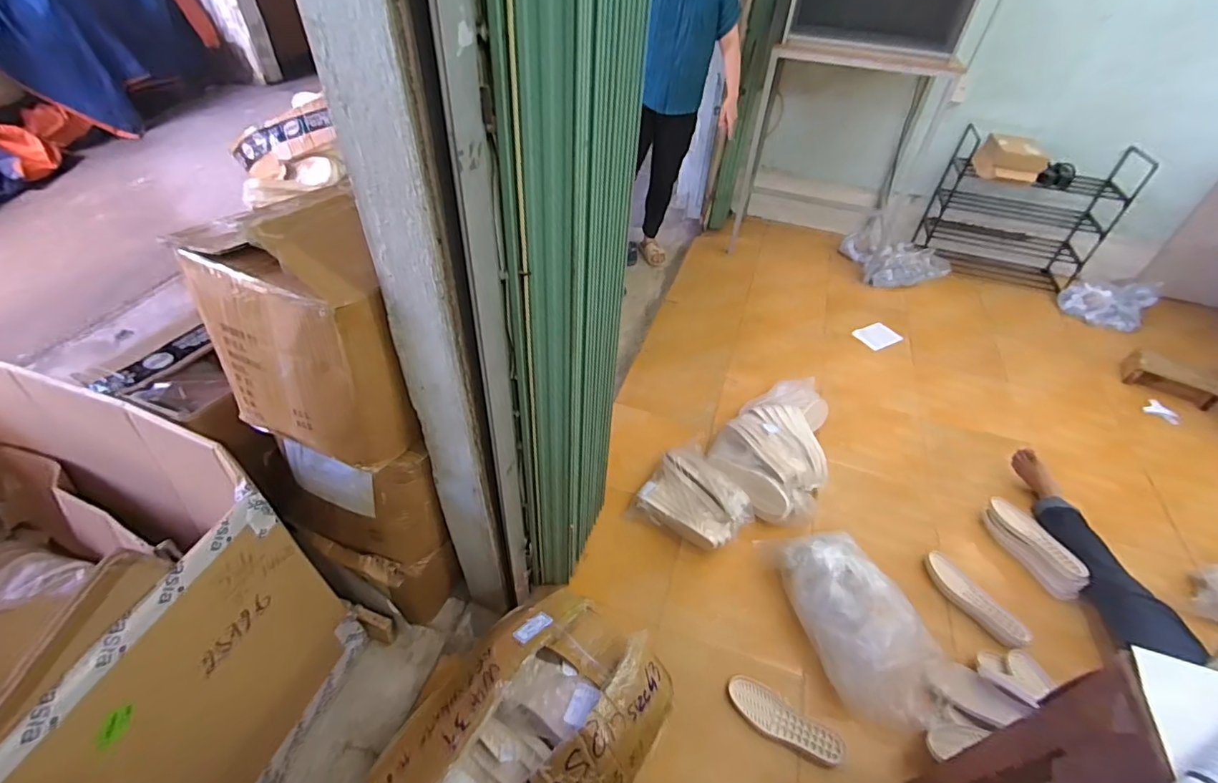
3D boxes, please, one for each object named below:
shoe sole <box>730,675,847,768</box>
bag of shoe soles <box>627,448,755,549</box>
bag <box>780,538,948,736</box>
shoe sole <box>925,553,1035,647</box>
[{"bbox_3d":[0.433,0.806,1.262,0.290,0.035,0.099,25,48,20],"label":"shoe sole"},{"bbox_3d":[0.274,0.346,1.642,0.334,0.091,0.274,29,49,24],"label":"bag of shoe soles"},{"bbox_3d":[0.665,0.608,1.364,0.246,0.157,0.472,-9,45,-13],"label":"bag"},{"bbox_3d":[1.071,0.617,1.523,0.086,0.055,0.305,-23,50,-25],"label":"shoe sole"}]

